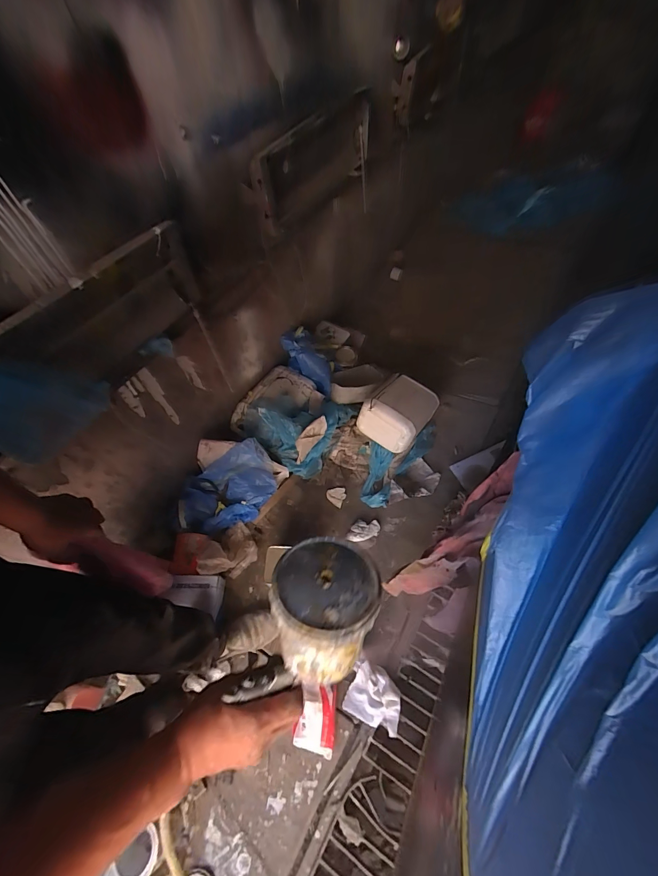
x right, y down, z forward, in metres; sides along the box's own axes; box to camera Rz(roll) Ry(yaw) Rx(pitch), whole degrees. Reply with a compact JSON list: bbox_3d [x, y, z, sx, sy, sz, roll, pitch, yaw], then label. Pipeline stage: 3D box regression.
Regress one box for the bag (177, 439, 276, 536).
[{"bbox_3d":[-0.355,0.185,1.247,0.341,0.159,0.214,-22,58,-12],"label":"bag"}]

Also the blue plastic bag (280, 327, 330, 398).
[{"bbox_3d":[-0.077,-0.312,1.451,0.138,0.129,0.318,-28,72,-16],"label":"blue plastic bag"}]

